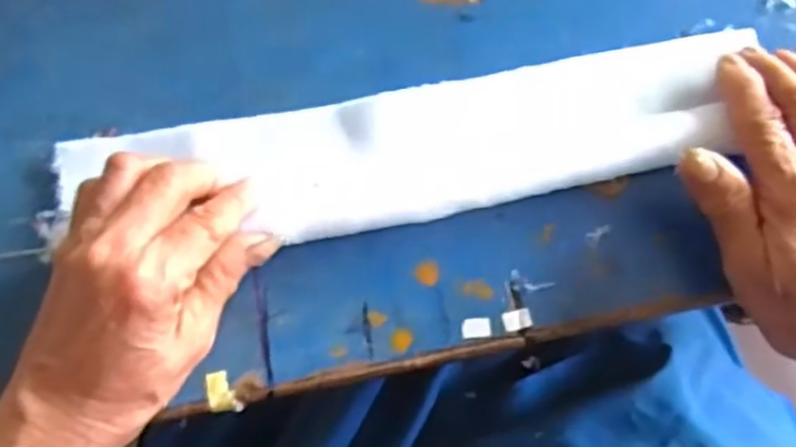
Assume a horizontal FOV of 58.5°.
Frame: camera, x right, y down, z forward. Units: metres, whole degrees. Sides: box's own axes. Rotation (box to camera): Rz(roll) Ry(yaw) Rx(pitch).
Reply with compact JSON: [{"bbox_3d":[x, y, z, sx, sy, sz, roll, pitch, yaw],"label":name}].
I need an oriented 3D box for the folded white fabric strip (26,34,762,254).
[{"bbox_3d":[0.002,-0.034,0.324,0.309,0.017,0.068,-9,78,-3],"label":"folded white fabric strip"}]

